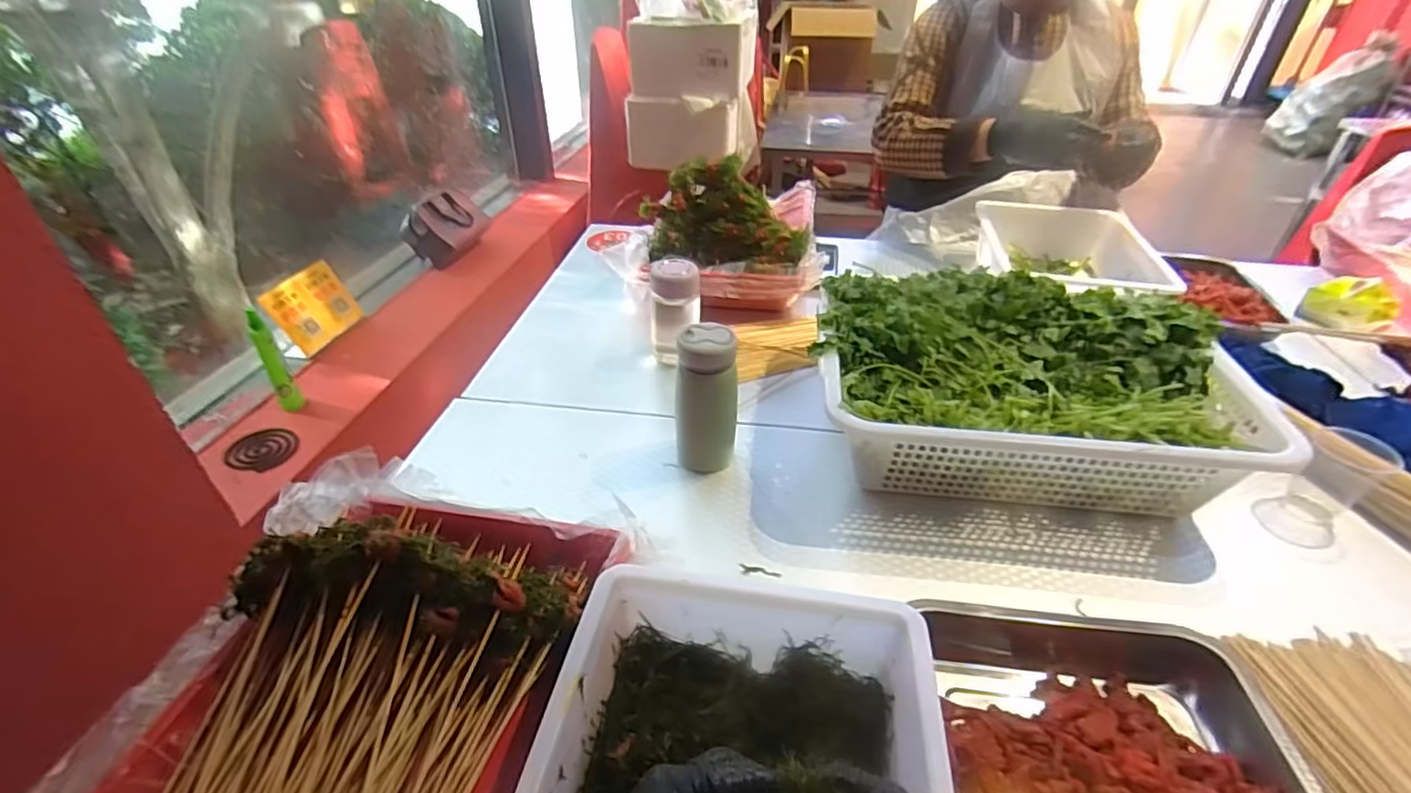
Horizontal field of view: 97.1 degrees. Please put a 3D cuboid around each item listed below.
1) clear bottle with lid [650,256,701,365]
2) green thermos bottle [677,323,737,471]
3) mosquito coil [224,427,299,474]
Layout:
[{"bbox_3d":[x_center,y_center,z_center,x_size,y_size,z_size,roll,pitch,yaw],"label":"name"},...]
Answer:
[{"bbox_3d":[-0.040,-0.107,0.827,0.066,0.136,0.054,1,37,1],"label":"clear bottle with lid"},{"bbox_3d":[0.002,0.010,0.663,0.064,0.159,0.075,2,37,3],"label":"green thermos bottle"},{"bbox_3d":[-0.787,0.094,1.109,0.096,0.007,0.109,22,37,-3],"label":"mosquito coil"}]

